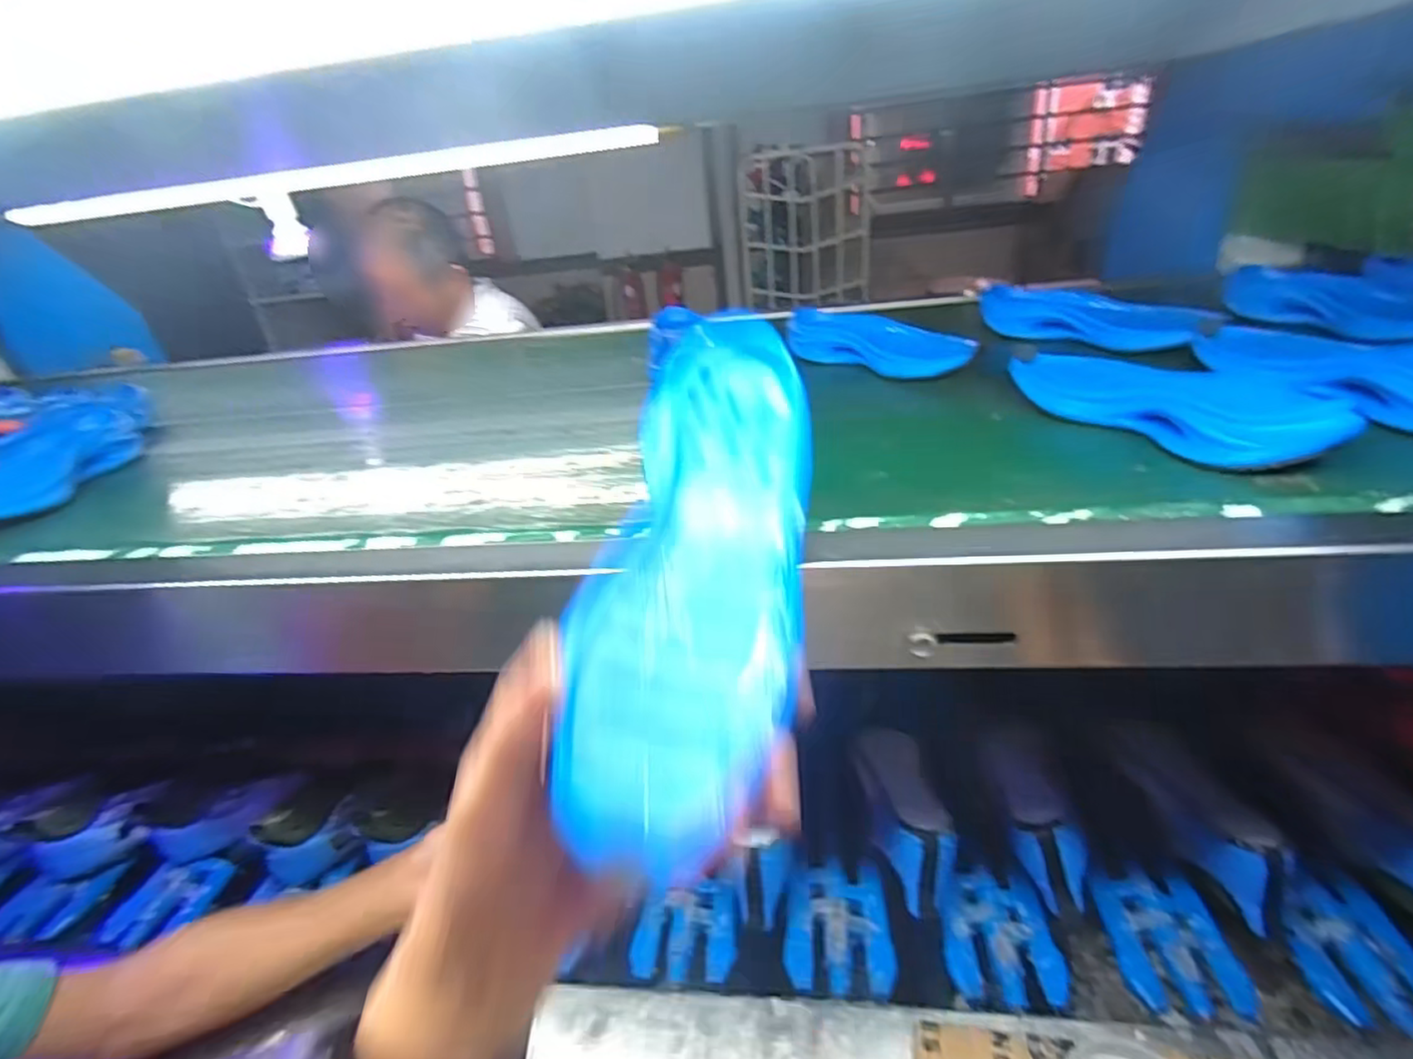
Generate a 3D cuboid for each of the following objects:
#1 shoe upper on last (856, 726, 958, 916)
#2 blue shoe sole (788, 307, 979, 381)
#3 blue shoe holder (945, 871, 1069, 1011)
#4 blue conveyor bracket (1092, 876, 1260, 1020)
[{"bbox_3d":[0.196,0.283,0.639,0.060,0.089,0.178,-6,32,1],"label":"shoe upper on last"},{"bbox_3d":[0.173,-0.197,0.681,0.081,0.031,0.230,-29,38,-31],"label":"blue shoe sole"},{"bbox_3d":[0.259,0.360,0.570,0.092,0.014,0.107,-1,32,10],"label":"blue shoe holder"},{"bbox_3d":[0.398,0.353,0.559,0.086,0.023,0.112,-3,32,7],"label":"blue conveyor bracket"}]

